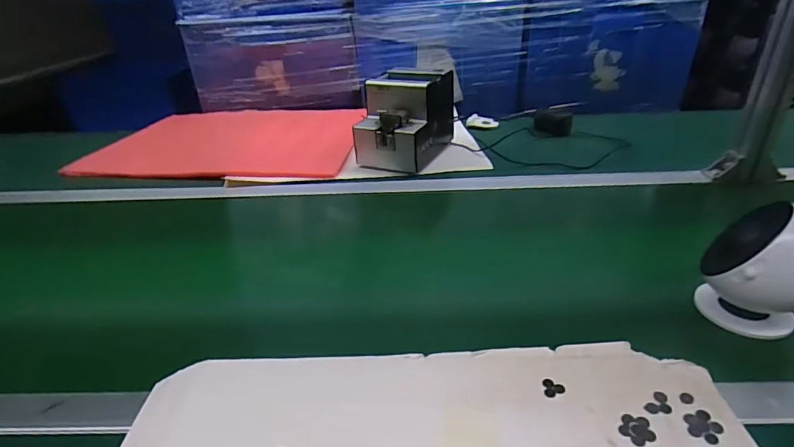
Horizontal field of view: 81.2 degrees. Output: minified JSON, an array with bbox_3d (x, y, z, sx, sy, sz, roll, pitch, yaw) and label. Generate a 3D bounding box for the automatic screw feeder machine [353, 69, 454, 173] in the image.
[{"bbox_3d":[0.017,-0.200,0.871,0.127,0.142,0.175,11,32,24],"label":"automatic screw feeder machine"}]

